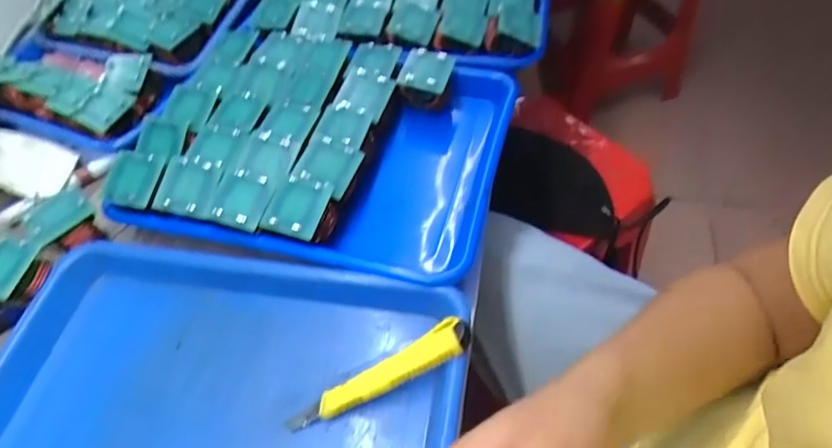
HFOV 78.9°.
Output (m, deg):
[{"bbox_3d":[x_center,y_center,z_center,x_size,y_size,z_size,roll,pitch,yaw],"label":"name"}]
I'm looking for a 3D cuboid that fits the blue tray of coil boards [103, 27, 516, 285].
[{"bbox_3d":[-0.081,-0.077,0.468,0.310,0.067,0.253,11,56,13],"label":"blue tray of coil boards"}]

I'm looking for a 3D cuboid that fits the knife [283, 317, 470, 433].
[{"bbox_3d":[-0.025,0.102,0.336,0.134,0.013,0.023,-29,56,2],"label":"knife"}]

